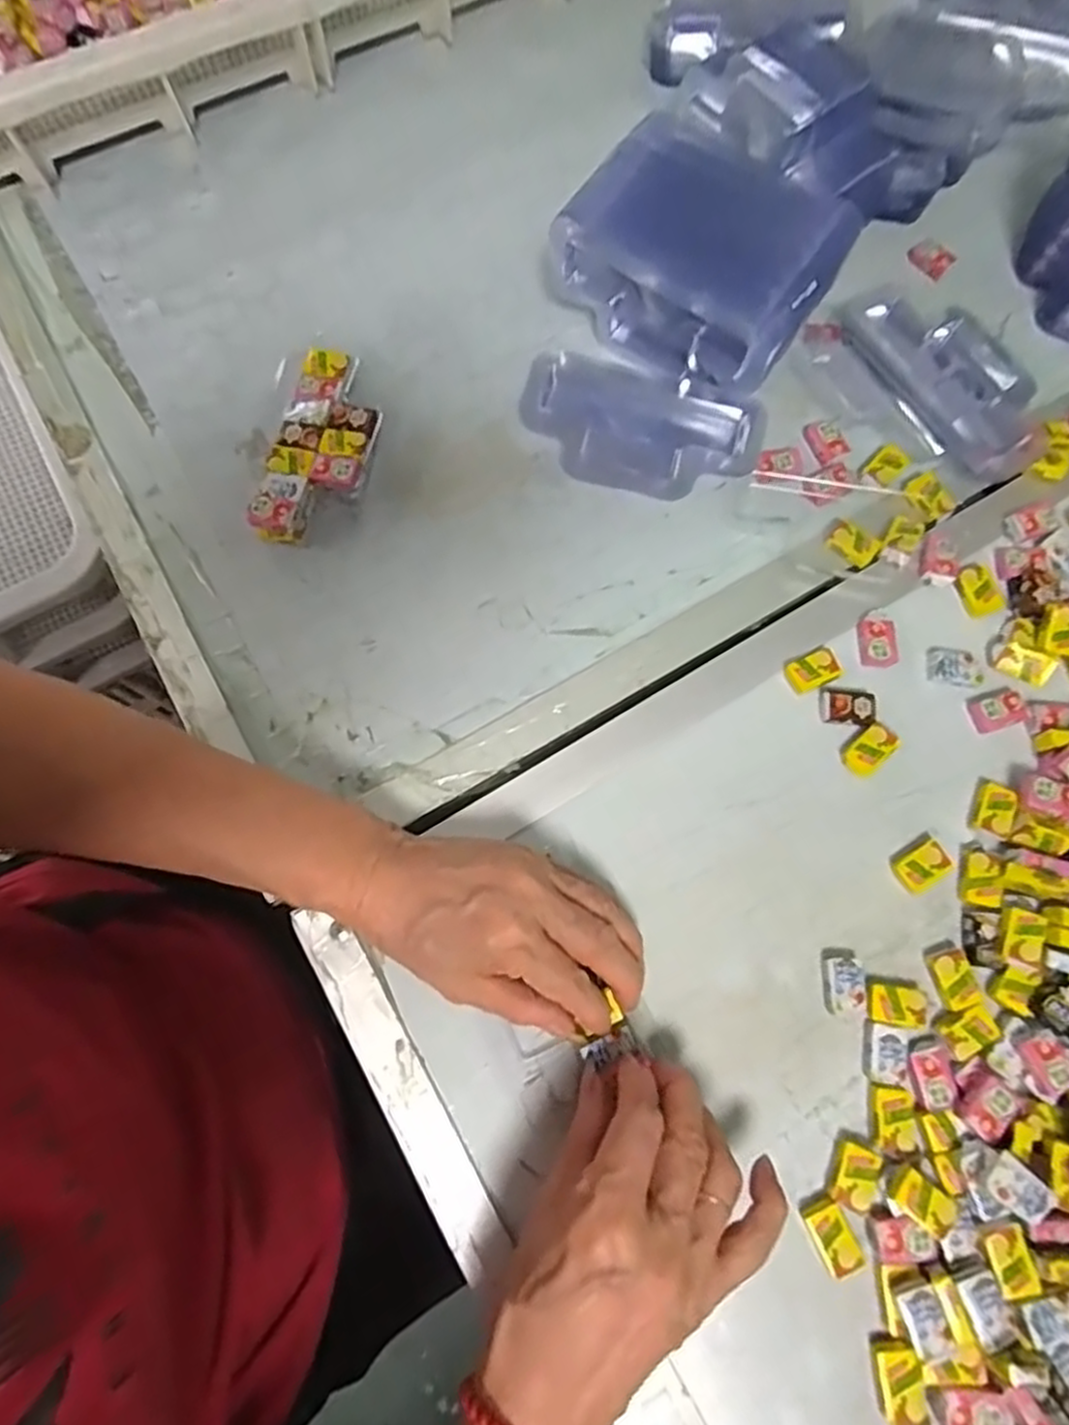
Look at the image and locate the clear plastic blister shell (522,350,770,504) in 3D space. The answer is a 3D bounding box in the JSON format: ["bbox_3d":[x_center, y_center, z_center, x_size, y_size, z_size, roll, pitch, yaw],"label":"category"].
[{"bbox_3d":[0.063,-0.168,0.429,0.140,0.015,0.077,15,75,6],"label":"clear plastic blister shell"}]

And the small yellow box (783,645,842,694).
[{"bbox_3d":[0.149,-0.023,0.386,0.029,0.007,0.019,-30,75,-7],"label":"small yellow box"}]

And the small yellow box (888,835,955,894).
[{"bbox_3d":[0.192,0.074,0.358,0.030,0.006,0.020,-30,75,-7],"label":"small yellow box"}]

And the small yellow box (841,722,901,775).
[{"bbox_3d":[0.172,0.020,0.374,0.028,0.007,0.017,-44,77,-10],"label":"small yellow box"}]

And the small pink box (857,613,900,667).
[{"bbox_3d":[0.185,-0.039,0.390,0.021,0.007,0.028,3,74,2],"label":"small pink box"}]

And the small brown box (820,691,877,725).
[{"bbox_3d":[0.164,-0.003,0.380,0.027,0.007,0.017,6,74,3],"label":"small brown box"}]

